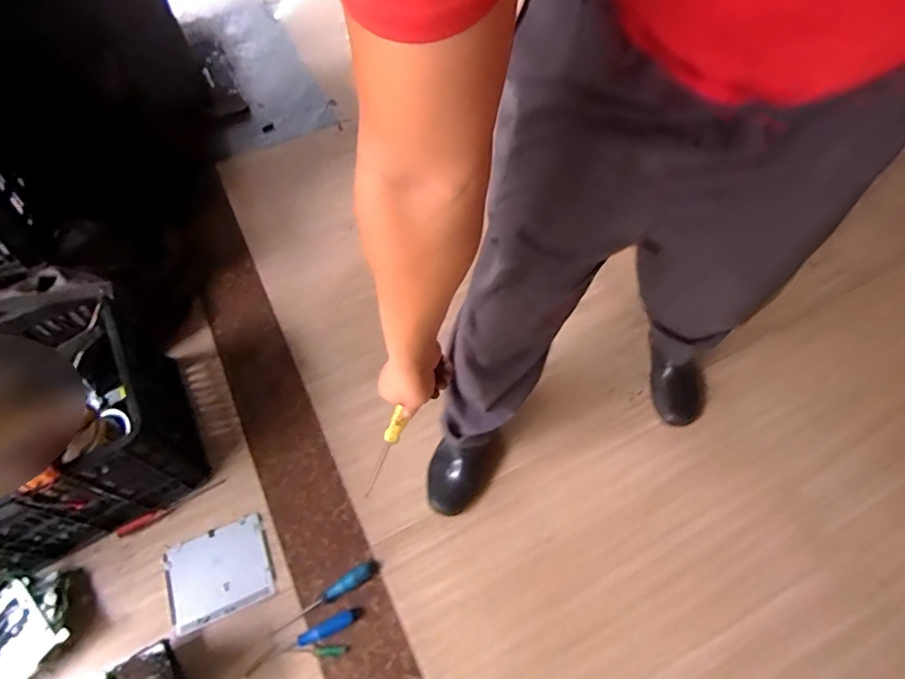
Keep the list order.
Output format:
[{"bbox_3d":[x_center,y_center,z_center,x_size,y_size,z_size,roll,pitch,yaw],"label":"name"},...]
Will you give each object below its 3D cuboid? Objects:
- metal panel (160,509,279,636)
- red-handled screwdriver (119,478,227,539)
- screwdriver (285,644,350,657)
[{"bbox_3d":[-0.440,0.438,0.943,0.183,0.008,0.152,-21,62,-13],"label":"metal panel"},{"bbox_3d":[-0.557,0.332,0.990,0.205,0.031,0.019,-27,63,-16],"label":"red-handled screwdriver"},{"bbox_3d":[-0.238,0.548,0.879,0.107,0.011,0.017,-1,59,-1],"label":"screwdriver"}]

